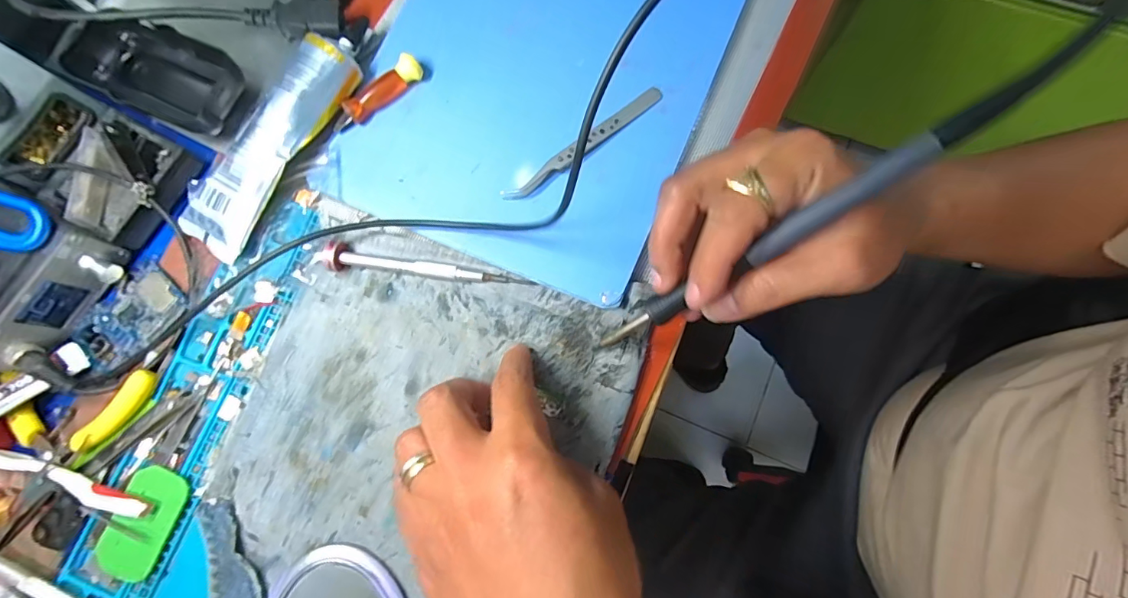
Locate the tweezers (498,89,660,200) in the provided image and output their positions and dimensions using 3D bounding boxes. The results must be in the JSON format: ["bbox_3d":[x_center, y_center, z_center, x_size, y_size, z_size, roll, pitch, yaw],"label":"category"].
[{"bbox_3d":[0.013,-0.095,0.290,0.117,0.008,0.012,-36,79,-5],"label":"tweezers"}]

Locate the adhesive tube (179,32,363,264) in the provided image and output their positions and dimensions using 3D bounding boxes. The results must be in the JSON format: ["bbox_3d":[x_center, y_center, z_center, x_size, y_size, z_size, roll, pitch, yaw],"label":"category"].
[{"bbox_3d":[-0.177,-0.098,0.283,0.049,0.030,0.147,28,81,8],"label":"adhesive tube"}]

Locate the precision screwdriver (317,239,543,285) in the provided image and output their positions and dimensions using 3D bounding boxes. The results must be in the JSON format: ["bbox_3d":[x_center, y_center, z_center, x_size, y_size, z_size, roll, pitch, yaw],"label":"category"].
[{"bbox_3d":[-0.079,-0.015,0.276,0.121,0.010,0.016,11,79,5],"label":"precision screwdriver"}]

